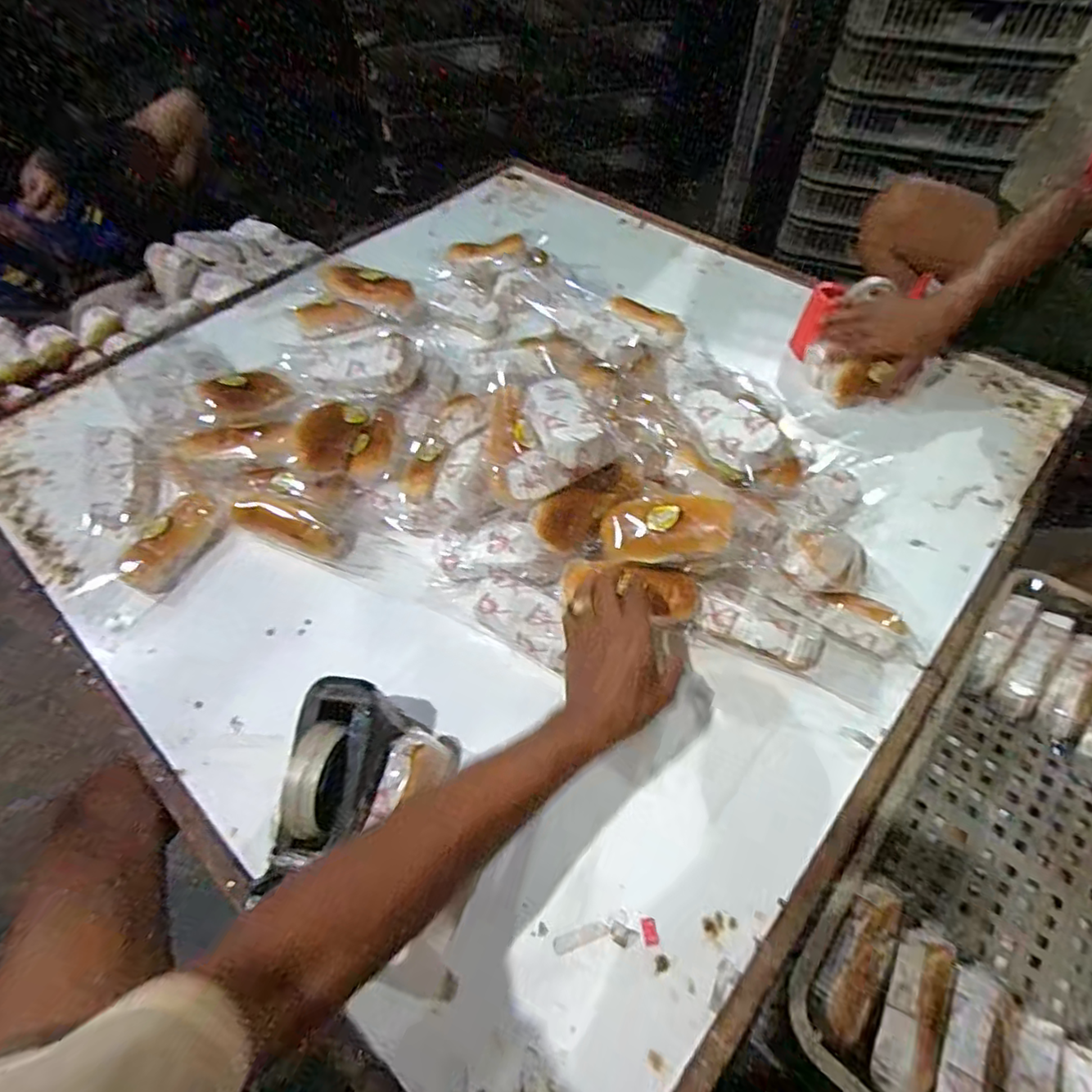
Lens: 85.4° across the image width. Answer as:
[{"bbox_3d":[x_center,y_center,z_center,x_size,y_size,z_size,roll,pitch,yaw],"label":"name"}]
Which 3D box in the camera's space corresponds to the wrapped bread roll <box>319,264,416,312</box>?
[{"bbox_3d":[-0.286,-0.417,0.953,0.147,0.041,0.058,9,55,-9],"label":"wrapped bread roll"}]

